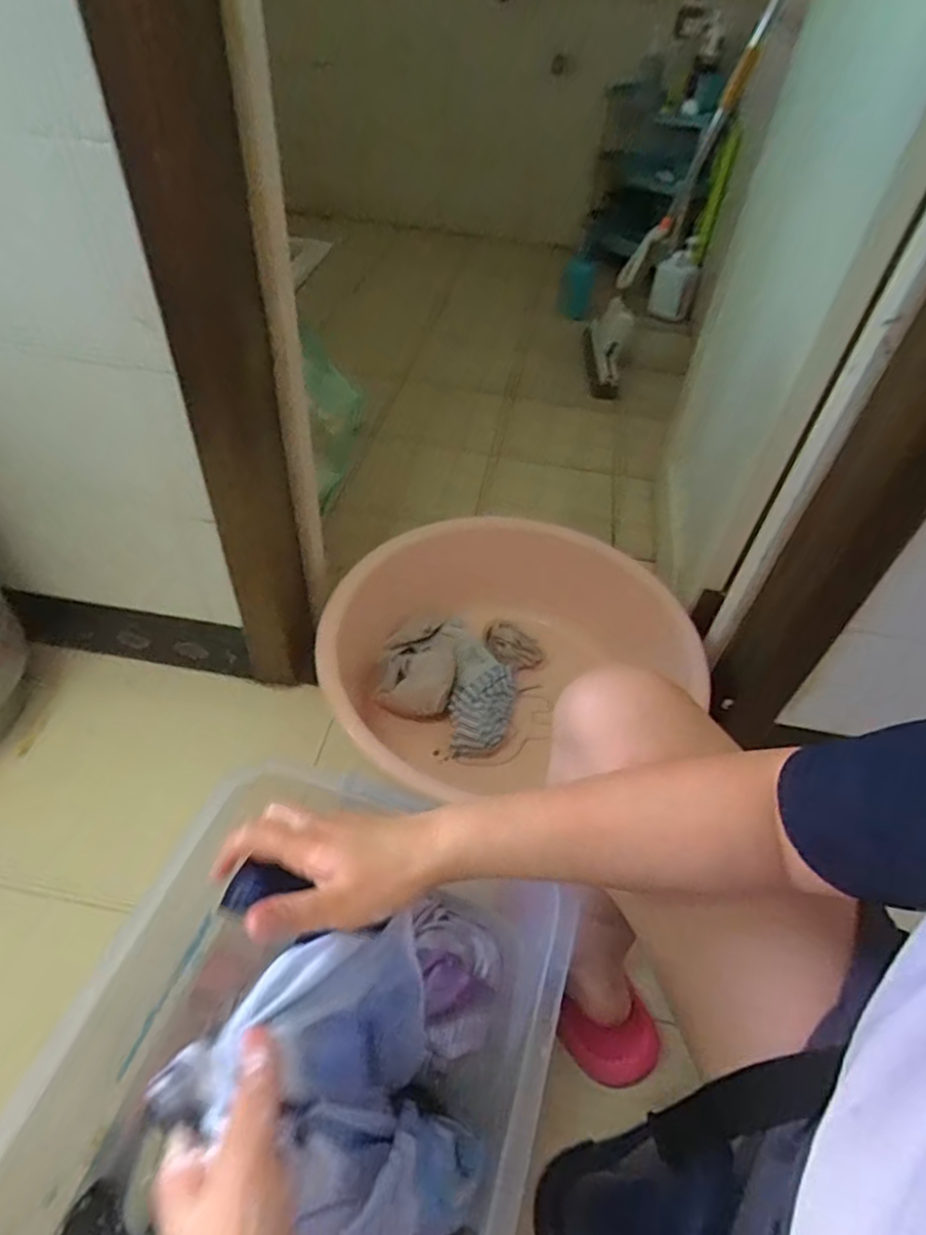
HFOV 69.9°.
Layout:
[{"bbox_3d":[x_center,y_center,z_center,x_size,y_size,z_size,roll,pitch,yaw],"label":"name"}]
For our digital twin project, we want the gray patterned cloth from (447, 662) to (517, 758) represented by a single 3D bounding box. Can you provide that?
[{"bbox_3d":[0.026,0.150,1.035,0.097,0.087,0.139,11,48,5],"label":"gray patterned cloth"}]

